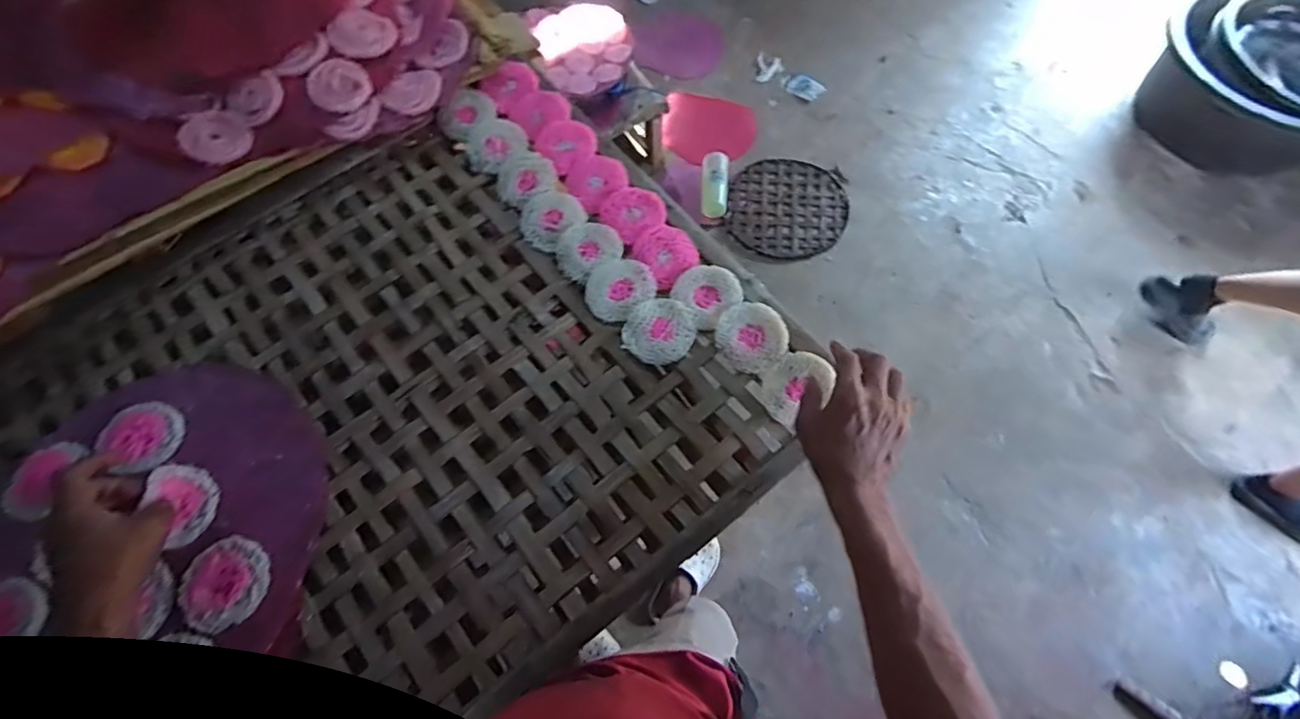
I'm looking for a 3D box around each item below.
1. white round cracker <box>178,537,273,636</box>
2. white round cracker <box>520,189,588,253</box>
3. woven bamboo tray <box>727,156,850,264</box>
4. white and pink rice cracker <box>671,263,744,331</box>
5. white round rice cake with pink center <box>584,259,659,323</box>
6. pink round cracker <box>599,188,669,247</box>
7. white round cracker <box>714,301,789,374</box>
[{"bbox_3d":[-0.410,0.214,0.526,0.078,0.013,0.079,-1,68,3],"label":"white round cracker"},{"bbox_3d":[-0.123,-0.173,0.666,0.075,0.009,0.075,0,68,1],"label":"white round cracker"},{"bbox_3d":[0.451,-0.506,1.784,0.373,0.029,0.392,28,71,11],"label":"woven bamboo tray"},{"bbox_3d":[0.068,-0.076,0.620,0.068,0.018,0.071,-35,72,-12],"label":"white and pink rice cracker"},{"bbox_3d":[-0.036,-0.083,0.629,0.081,0.006,0.067,-40,73,-14],"label":"white round rice cake with pink center"},{"bbox_3d":[-0.021,-0.181,0.663,0.067,0.005,0.071,0,68,1],"label":"pink round cracker"},{"bbox_3d":[0.112,-0.024,0.607,0.076,0.013,0.076,27,88,7],"label":"white round cracker"}]

